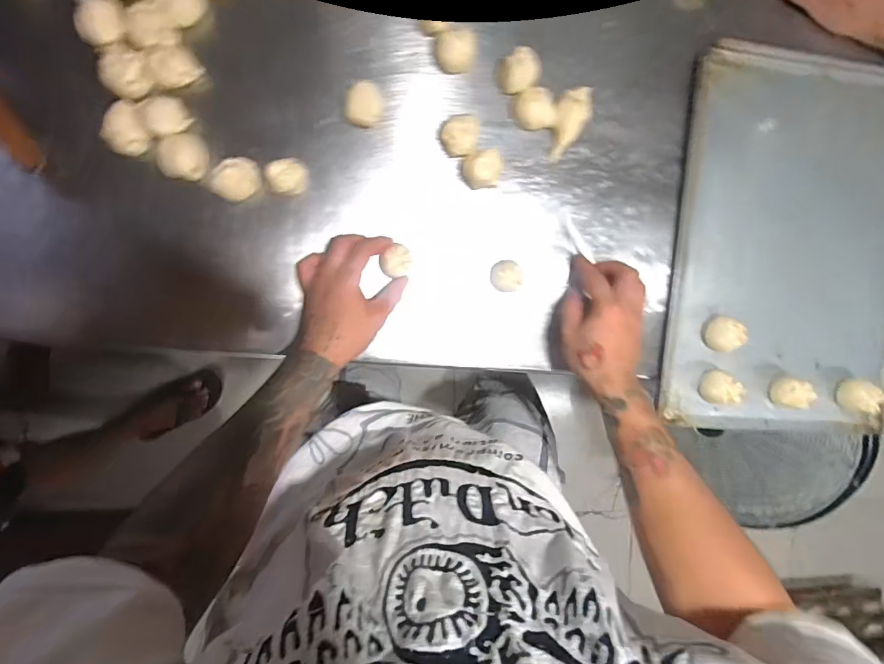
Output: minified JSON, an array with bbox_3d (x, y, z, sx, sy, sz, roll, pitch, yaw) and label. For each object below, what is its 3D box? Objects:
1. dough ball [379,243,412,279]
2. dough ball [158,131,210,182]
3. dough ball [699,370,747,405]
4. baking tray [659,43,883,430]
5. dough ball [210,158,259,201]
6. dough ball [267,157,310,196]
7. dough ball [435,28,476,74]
[{"bbox_3d":[-0.050,-0.078,0.506,0.036,0.026,0.033,-1,96,-6],"label":"dough ball"},{"bbox_3d":[-0.270,-0.183,0.475,0.043,0.026,0.046,-1,96,-6],"label":"dough ball"},{"bbox_3d":[0.349,0.071,0.567,0.040,0.031,0.040,-1,96,-6],"label":"dough ball"},{"bbox_3d":[0.455,-0.104,0.563,0.335,0.032,0.454,2,95,-7],"label":"baking tray"},{"bbox_3d":[-0.215,-0.158,0.480,0.050,0.035,0.037,-39,99,-1],"label":"dough ball"},{"bbox_3d":[-0.163,-0.164,0.482,0.039,0.031,0.038,2,96,-7],"label":"dough ball"},{"bbox_3d":[0.016,-0.307,0.503,0.042,0.030,0.038,-12,97,-5],"label":"dough ball"}]

